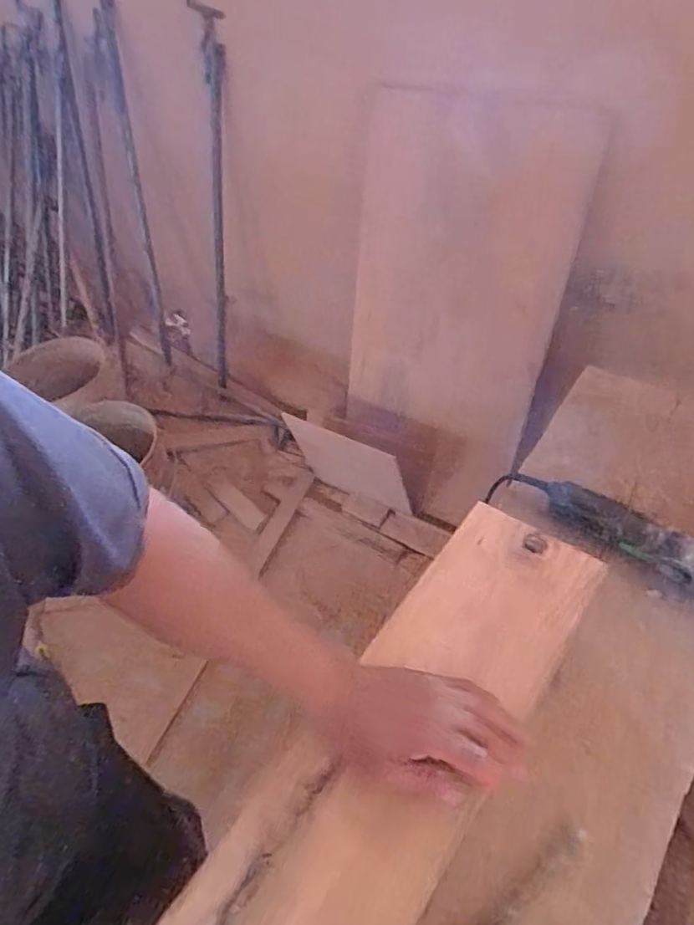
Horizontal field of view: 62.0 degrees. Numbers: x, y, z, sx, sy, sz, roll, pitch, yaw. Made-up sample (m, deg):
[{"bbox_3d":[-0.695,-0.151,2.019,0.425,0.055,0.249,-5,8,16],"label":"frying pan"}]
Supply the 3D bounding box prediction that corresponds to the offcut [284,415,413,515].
[{"bbox_3d":[-0.009,0.003,1.711,0.449,0.153,0.018,23,20,21],"label":"offcut"}]

